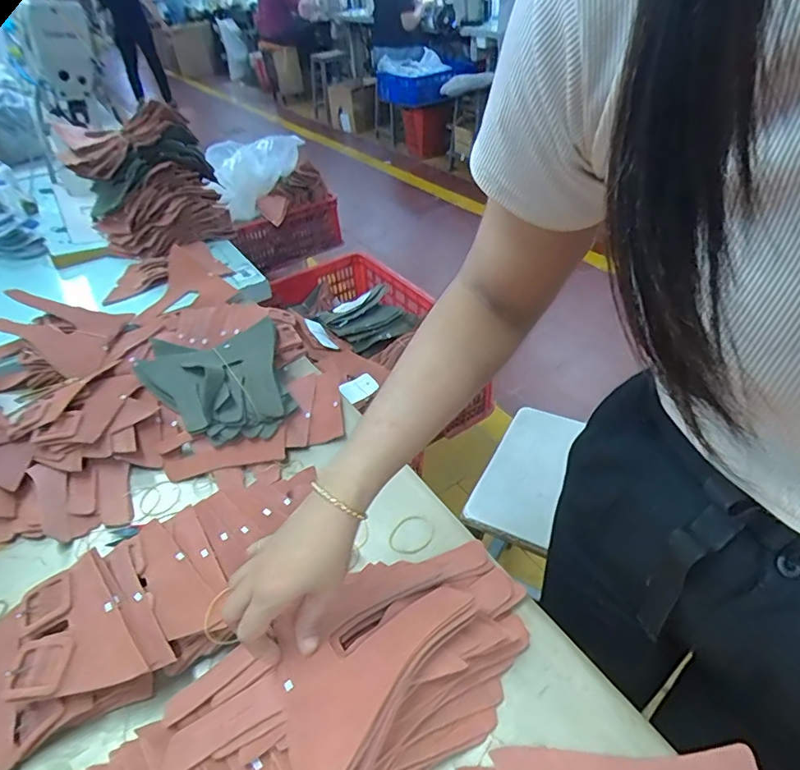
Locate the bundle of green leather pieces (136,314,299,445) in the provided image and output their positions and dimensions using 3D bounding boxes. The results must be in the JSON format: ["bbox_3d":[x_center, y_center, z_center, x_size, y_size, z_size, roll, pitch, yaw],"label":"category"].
[{"bbox_3d":[-0.256,-0.003,0.736,0.196,0.062,0.239,-18,42,-15],"label":"bundle of green leather pieces"}]

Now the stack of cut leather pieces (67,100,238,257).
[{"bbox_3d":[-0.479,-0.383,1.028,0.245,0.253,0.124,-23,43,-19],"label":"stack of cut leather pieces"}]

